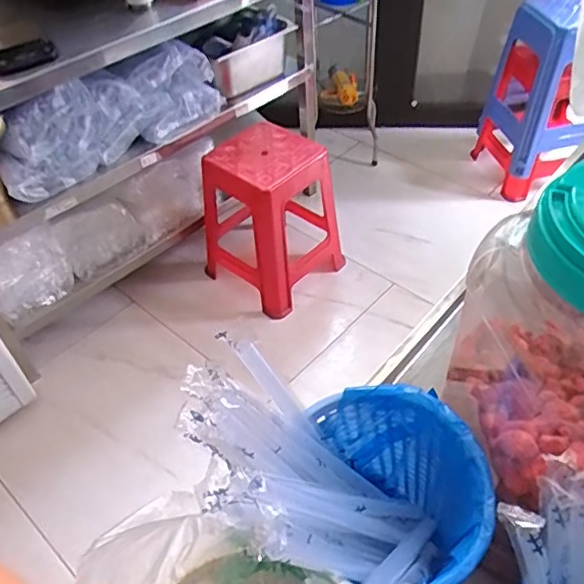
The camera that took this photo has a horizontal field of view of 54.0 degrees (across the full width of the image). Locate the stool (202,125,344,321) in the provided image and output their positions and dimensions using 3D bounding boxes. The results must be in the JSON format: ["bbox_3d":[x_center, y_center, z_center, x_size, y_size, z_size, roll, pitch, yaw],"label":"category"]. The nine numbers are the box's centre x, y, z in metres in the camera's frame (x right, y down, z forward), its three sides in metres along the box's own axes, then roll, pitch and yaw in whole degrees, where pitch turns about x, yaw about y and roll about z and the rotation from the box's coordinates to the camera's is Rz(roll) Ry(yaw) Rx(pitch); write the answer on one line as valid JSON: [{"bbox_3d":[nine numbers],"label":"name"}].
[{"bbox_3d":[-0.080,-0.236,1.760,0.377,0.404,0.354,34,57,30],"label":"stool"}]

